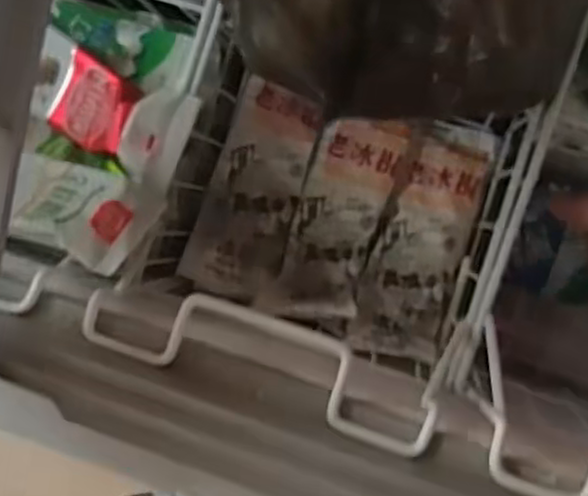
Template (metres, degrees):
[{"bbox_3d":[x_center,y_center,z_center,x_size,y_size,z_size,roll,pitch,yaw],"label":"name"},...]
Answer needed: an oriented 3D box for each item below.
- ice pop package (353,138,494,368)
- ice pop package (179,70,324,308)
[{"bbox_3d":[0.091,-0.001,0.528,0.063,0.018,0.160,18,79,7],"label":"ice pop package"},{"bbox_3d":[-0.027,-0.044,0.544,0.066,0.015,0.157,16,79,7],"label":"ice pop package"}]

